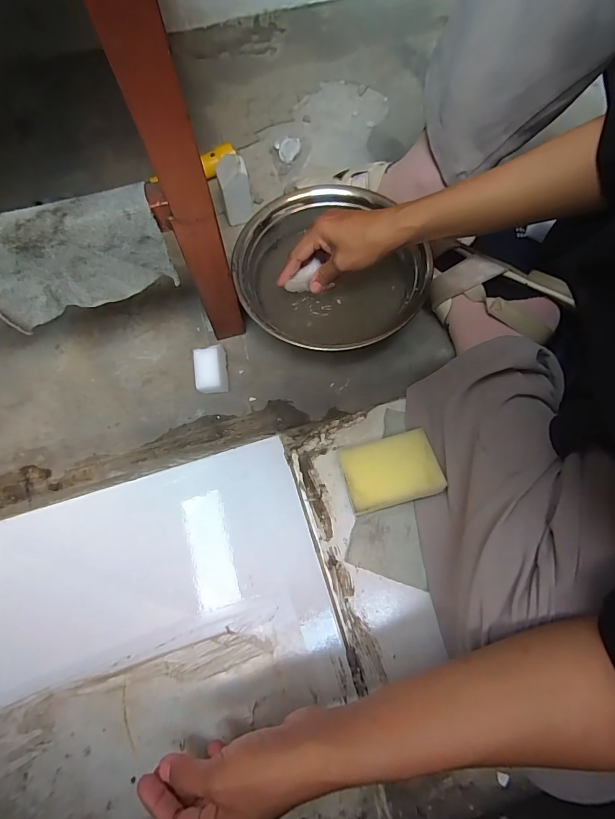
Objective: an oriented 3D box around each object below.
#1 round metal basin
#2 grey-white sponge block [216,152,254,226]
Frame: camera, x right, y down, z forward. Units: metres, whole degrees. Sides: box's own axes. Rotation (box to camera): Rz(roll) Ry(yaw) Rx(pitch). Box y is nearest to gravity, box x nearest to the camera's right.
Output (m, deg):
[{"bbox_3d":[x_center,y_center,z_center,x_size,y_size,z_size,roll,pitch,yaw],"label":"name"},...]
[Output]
[{"bbox_3d":[0.025,-0.165,0.501,0.229,0.084,0.225,-42,75,-13],"label":"round metal basin"},{"bbox_3d":[-0.098,-0.298,0.543,0.038,0.088,0.033,-12,71,-4],"label":"grey-white sponge block"}]

